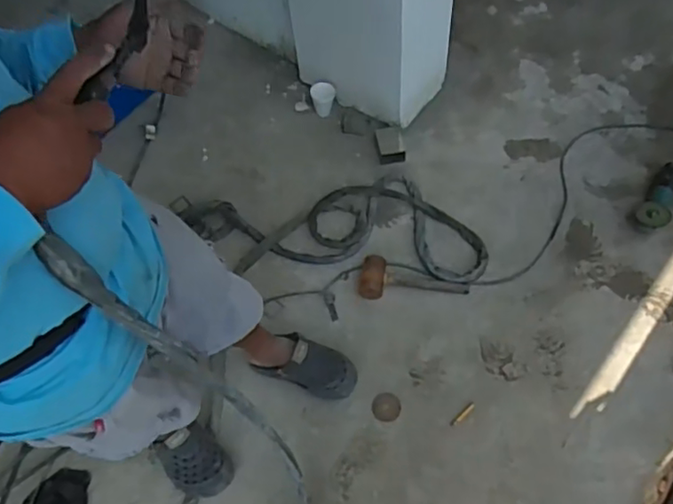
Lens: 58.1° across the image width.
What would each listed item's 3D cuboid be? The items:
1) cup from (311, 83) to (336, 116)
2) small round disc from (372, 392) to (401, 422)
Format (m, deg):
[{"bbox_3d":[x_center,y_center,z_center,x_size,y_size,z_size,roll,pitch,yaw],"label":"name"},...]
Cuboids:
[{"bbox_3d":[-0.040,-0.487,1.938,0.075,0.085,0.084,-8,61,-1],"label":"cup"},{"bbox_3d":[0.121,0.373,1.459,0.068,0.008,0.067,-1,61,2],"label":"small round disc"}]

